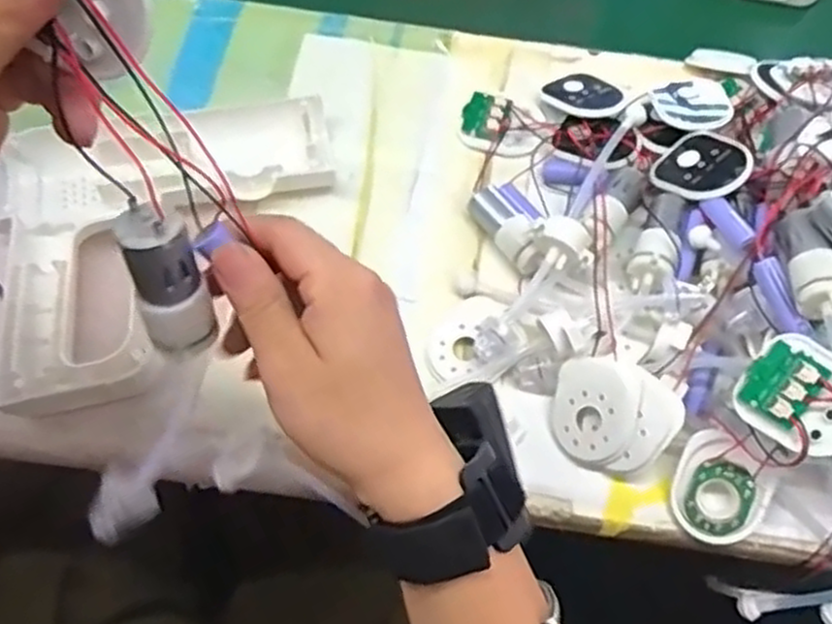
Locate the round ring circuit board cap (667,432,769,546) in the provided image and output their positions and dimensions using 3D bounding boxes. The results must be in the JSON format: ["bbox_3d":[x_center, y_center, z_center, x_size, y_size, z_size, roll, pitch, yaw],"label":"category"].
[{"bbox_3d":[0.166,0.097,0.422,0.046,0.014,0.058,18,93,19],"label":"round ring circuit board cap"}]

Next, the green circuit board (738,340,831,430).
[{"bbox_3d":[0.179,0.036,0.376,0.031,0.004,0.034,37,102,22],"label":"green circuit board"}]

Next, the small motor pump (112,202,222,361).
[{"bbox_3d":[-0.089,-0.009,0.280,0.024,0.062,0.020,-14,43,-9],"label":"small motor pump"}]

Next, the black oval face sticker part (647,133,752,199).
[{"bbox_3d":[0.177,-0.091,0.482,0.054,0.006,0.057,-29,43,10],"label":"black oval face sticker part"}]

